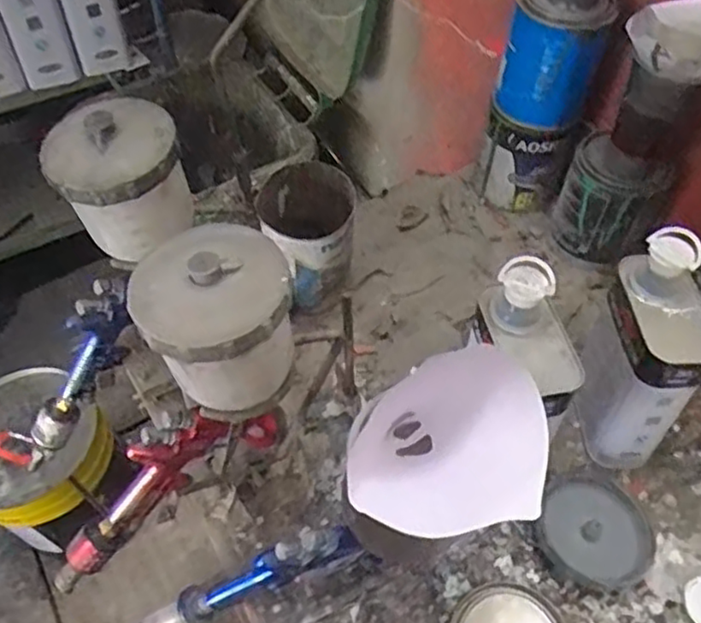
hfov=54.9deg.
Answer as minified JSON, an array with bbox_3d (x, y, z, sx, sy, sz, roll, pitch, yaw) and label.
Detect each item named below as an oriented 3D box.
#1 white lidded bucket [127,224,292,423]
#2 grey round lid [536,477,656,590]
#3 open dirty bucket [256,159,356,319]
[{"bbox_3d":[-0.091,0.009,0.468,0.096,0.119,0.091,0,53,0],"label":"white lidded bucket"},{"bbox_3d":[0.225,0.198,0.618,0.096,0.031,0.102,0,53,0],"label":"grey round lid"},{"bbox_3d":[-0.045,-0.072,0.767,0.098,0.156,0.116,-10,54,-7],"label":"open dirty bucket"}]

